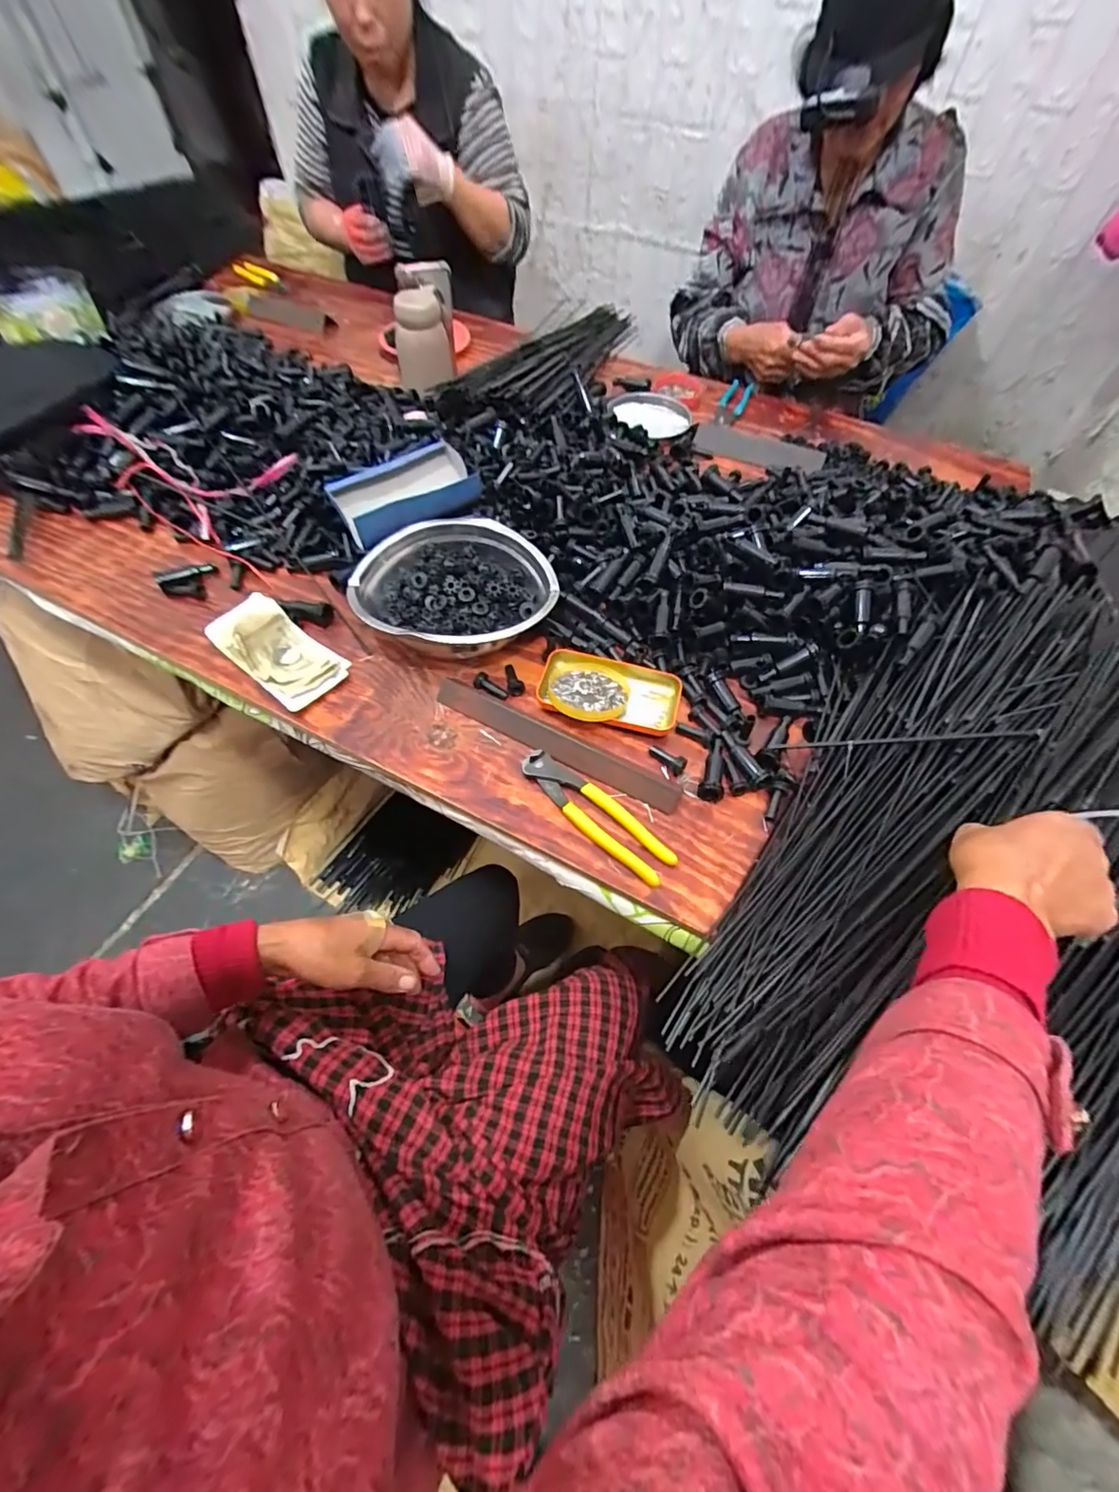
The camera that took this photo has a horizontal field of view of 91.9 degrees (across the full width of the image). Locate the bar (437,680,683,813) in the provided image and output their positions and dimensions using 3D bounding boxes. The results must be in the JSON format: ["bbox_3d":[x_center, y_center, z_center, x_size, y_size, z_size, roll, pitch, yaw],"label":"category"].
[{"bbox_3d":[-0.005,-0.005,0.534,0.260,0.007,0.033,26,62,12],"label":"bar"}]

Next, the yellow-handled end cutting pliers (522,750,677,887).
[{"bbox_3d":[0.034,0.059,0.500,0.165,0.013,0.042,38,65,19],"label":"yellow-handled end cutting pliers"}]

